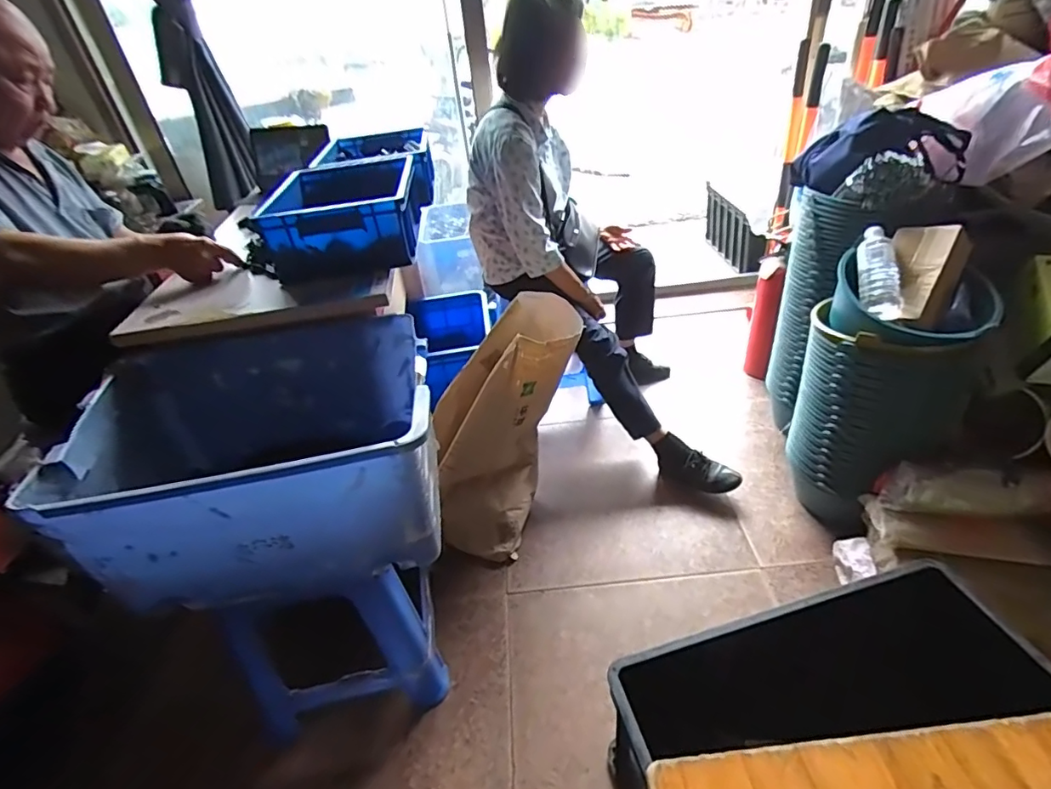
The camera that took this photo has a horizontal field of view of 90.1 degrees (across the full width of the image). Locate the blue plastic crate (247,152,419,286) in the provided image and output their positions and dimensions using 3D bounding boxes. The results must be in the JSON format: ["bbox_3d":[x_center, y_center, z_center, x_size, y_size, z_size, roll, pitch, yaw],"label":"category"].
[{"bbox_3d":[-0.379,-0.385,1.103,0.302,0.123,0.409,-10,37,-2],"label":"blue plastic crate"}]

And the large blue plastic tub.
[{"bbox_3d":[-0.398,0.112,0.848,0.510,0.289,0.371,-16,38,-11],"label":"large blue plastic tub"}]

